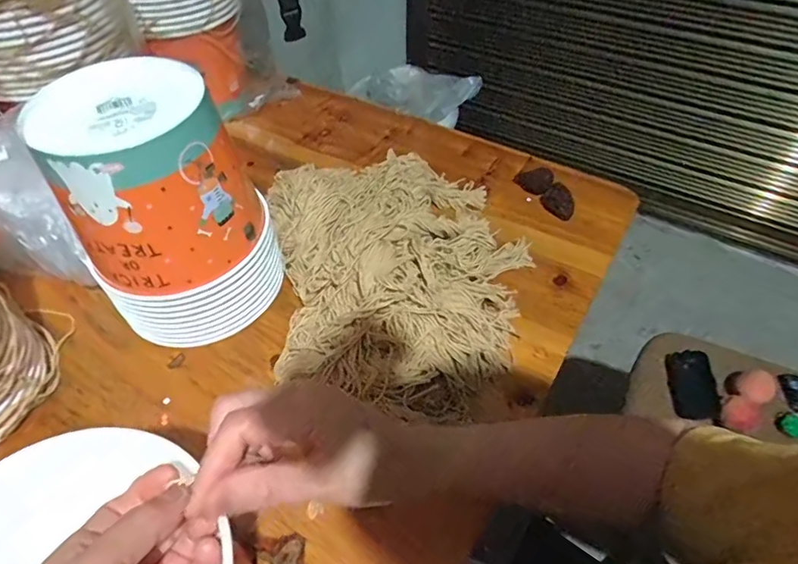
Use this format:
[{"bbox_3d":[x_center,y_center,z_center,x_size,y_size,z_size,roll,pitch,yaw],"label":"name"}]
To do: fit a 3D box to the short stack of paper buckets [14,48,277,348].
[{"bbox_3d":[-0.203,-0.063,0.440,0.153,0.204,0.142,-28,56,-21],"label":"short stack of paper buckets"}]

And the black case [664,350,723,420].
[{"bbox_3d":[0.438,0.153,0.737,0.061,0.026,0.101,-12,53,20],"label":"black case"}]

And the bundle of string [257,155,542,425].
[{"bbox_3d":[0.006,-0.025,0.492,0.259,0.072,0.335,-8,53,-7],"label":"bundle of string"}]

